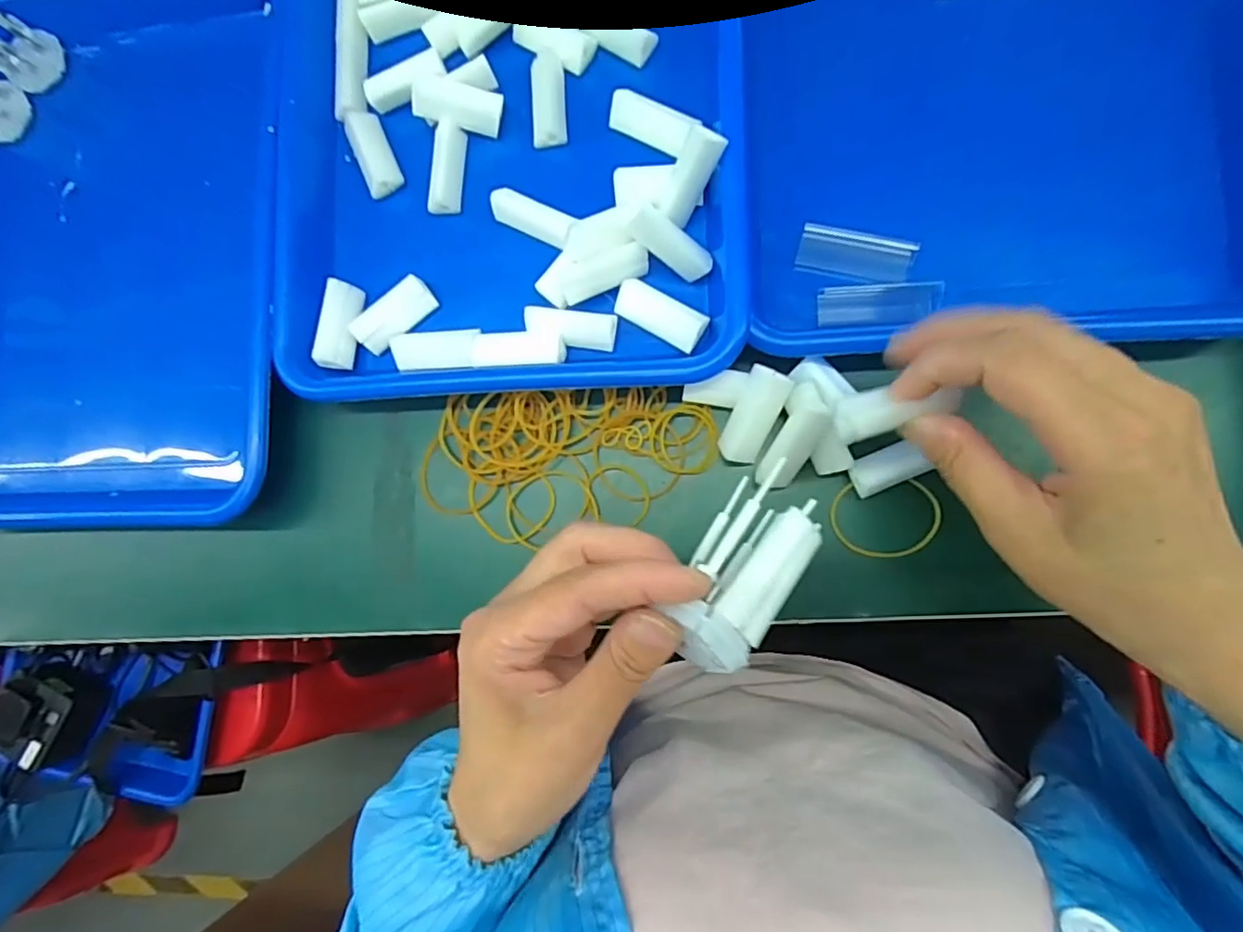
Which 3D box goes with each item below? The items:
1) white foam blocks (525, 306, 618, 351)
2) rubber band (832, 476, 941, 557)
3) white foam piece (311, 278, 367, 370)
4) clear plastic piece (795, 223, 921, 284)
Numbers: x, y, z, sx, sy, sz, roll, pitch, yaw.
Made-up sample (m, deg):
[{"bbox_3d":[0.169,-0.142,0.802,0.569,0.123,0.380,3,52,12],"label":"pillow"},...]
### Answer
[{"bbox_3d":[-0.026,-0.070,0.309,0.046,0.012,0.017,7,84,9],"label":"white foam blocks"},{"bbox_3d":[0.126,0.026,0.287,0.049,0.004,0.036,-4,85,12],"label":"rubber band"},{"bbox_3d":[-0.152,-0.076,0.322,0.016,0.014,0.047,9,85,10],"label":"white foam piece"},{"bbox_3d":[0.116,-0.104,0.297,0.053,0.010,0.021,16,86,10],"label":"clear plastic piece"}]

